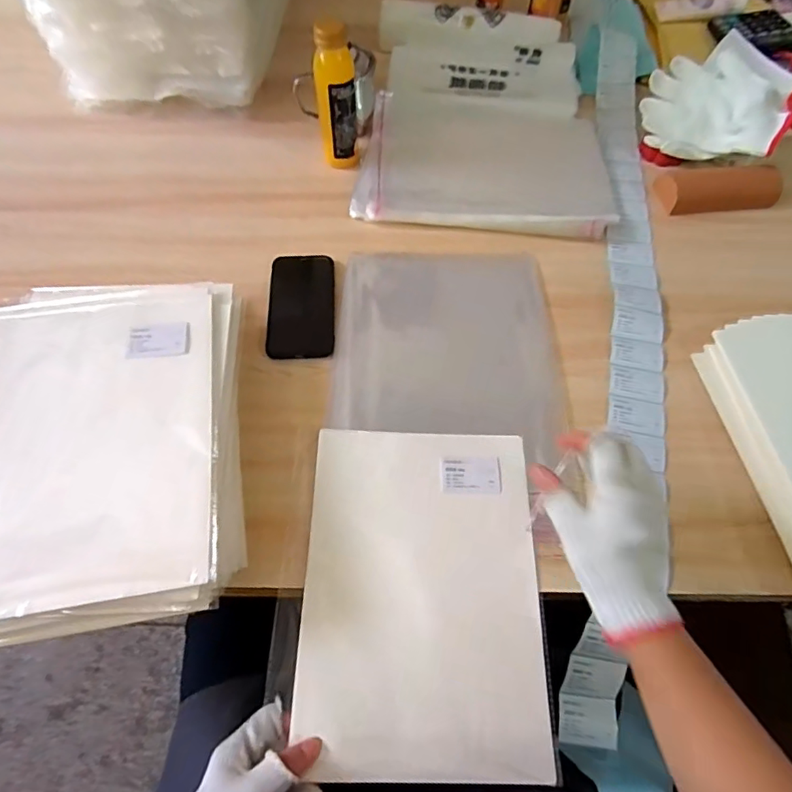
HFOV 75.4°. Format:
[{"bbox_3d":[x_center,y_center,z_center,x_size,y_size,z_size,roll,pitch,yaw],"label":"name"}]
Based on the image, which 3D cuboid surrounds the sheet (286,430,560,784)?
[{"bbox_3d":[0.026,0.171,0.473,0.212,0.010,0.291,3,59,-2],"label":"sheet"}]

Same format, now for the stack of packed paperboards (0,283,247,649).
[{"bbox_3d":[-0.287,0.047,0.500,0.267,0.090,0.353,-6,61,-4],"label":"stack of packed paperboards"}]

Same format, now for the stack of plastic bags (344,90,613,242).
[{"bbox_3d":[0.136,-0.353,0.778,0.365,0.021,0.276,6,61,2],"label":"stack of plastic bags"}]

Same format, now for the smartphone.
[{"bbox_3d":[-0.117,-0.116,0.642,0.078,0.013,0.156,-2,61,-2],"label":"smartphone"}]

